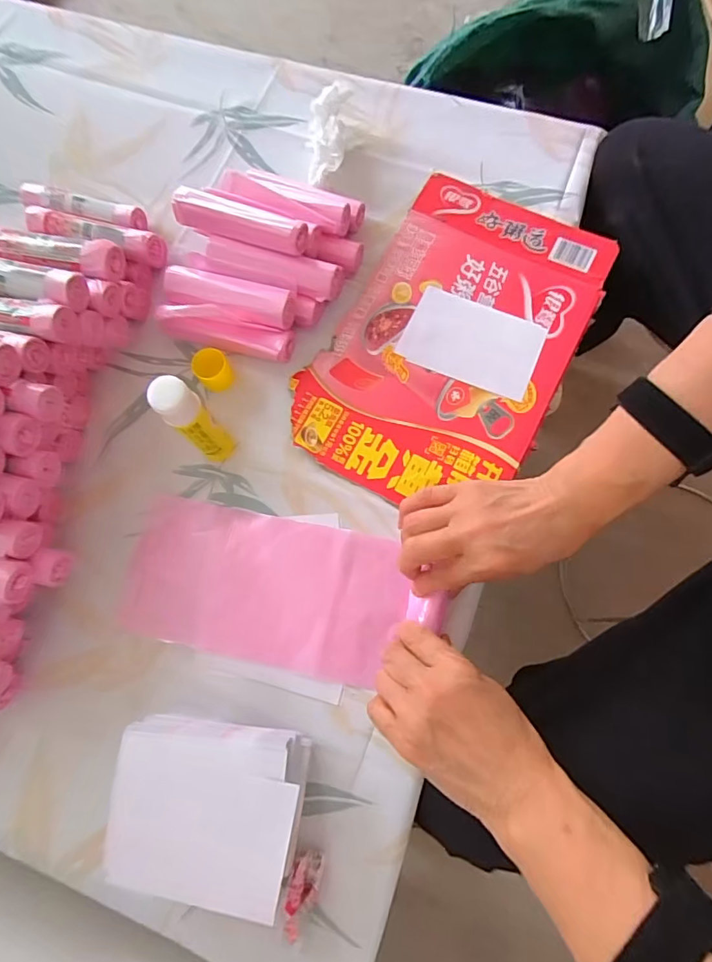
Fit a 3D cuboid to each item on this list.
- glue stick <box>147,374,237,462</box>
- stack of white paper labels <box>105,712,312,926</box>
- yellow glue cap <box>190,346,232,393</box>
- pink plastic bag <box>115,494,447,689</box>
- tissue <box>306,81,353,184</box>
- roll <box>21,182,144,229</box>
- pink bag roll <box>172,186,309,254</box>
[{"bbox_3d":[-0.124,-0.044,0.376,0.027,0.105,0.028,-1,75,2],"label":"glue stick"},{"bbox_3d":[-0.097,0.220,0.333,0.120,0.055,0.098,6,75,4],"label":"stack of white paper labels"},{"bbox_3d":[-0.128,-0.099,0.435,0.029,0.033,0.026,-21,75,-4],"label":"yellow glue cap"},{"bbox_3d":[-0.062,0.084,0.381,0.241,0.026,0.114,11,76,5],"label":"pink plastic bag"},{"bbox_3d":[-0.027,-0.349,0.489,0.045,0.044,0.106,4,75,3],"label":"tissue"},{"bbox_3d":[-0.273,-0.268,0.481,0.136,0.029,0.025,16,76,6],"label":"roll"},{"bbox_3d":[-0.099,-0.225,0.425,0.119,0.030,0.031,17,76,7],"label":"pink bag roll"}]

